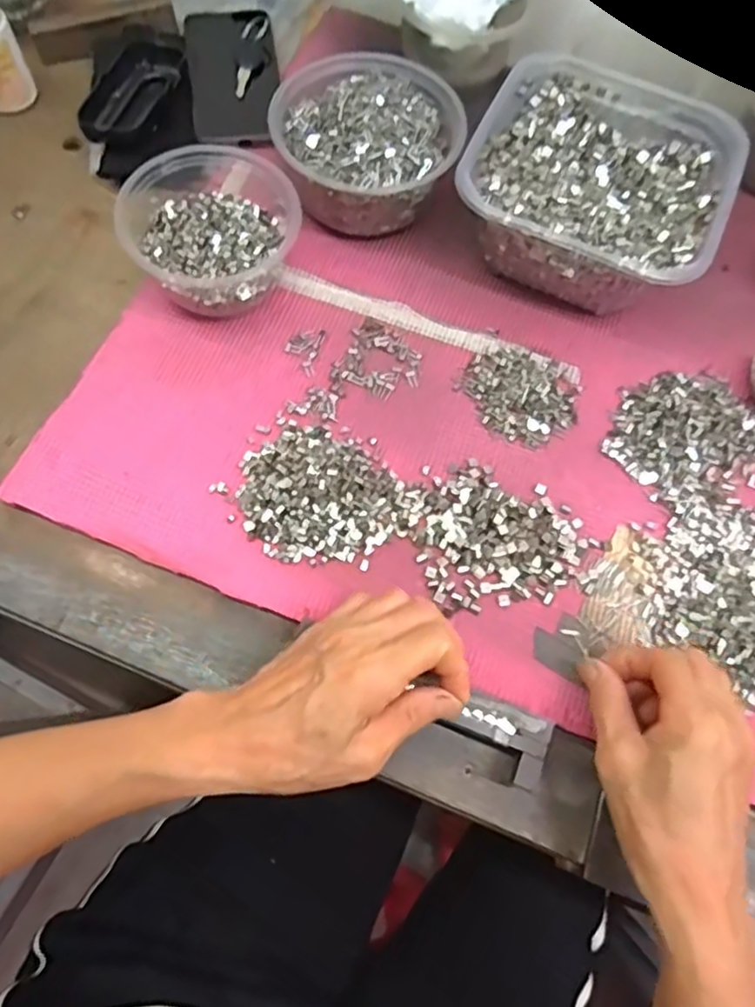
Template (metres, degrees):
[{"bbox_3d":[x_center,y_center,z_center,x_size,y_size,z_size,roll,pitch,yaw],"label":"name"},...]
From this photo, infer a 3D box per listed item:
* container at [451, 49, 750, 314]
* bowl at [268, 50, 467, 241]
[{"bbox_3d":[0.156,-0.228,0.473,0.171,0.070,0.174,22,68,5],"label":"container"},{"bbox_3d":[-0.006,-0.266,0.482,0.133,0.067,0.128,1,68,-3],"label":"bowl"}]

